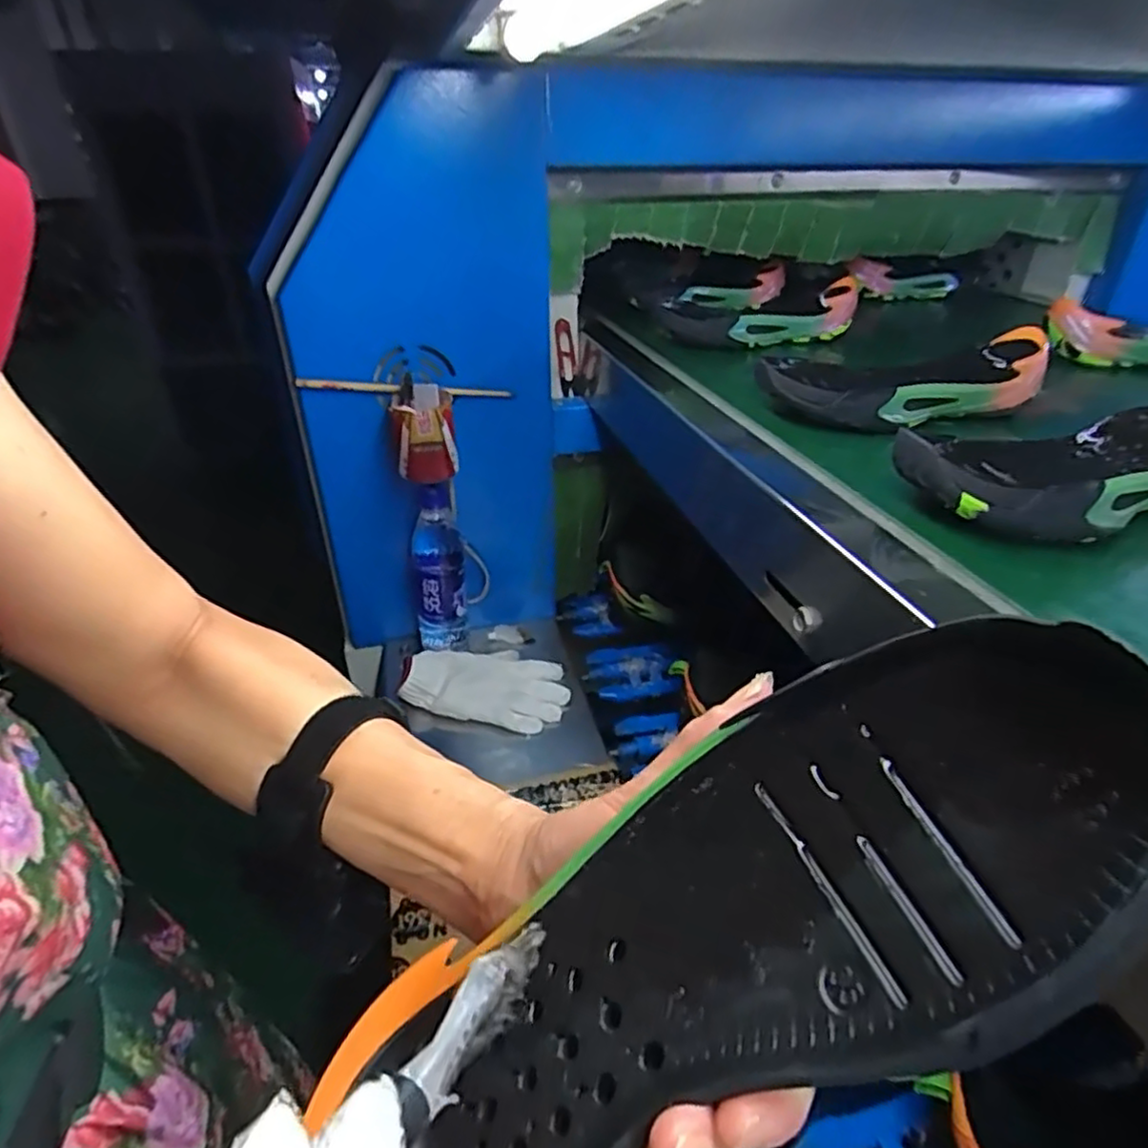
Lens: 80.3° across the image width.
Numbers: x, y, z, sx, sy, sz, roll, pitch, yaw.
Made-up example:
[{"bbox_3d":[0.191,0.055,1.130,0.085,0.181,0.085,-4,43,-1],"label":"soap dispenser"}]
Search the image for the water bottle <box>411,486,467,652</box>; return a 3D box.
[{"bbox_3d":[-0.170,0.004,0.855,0.060,0.231,0.057,-5,26,-11],"label":"water bottle"}]

